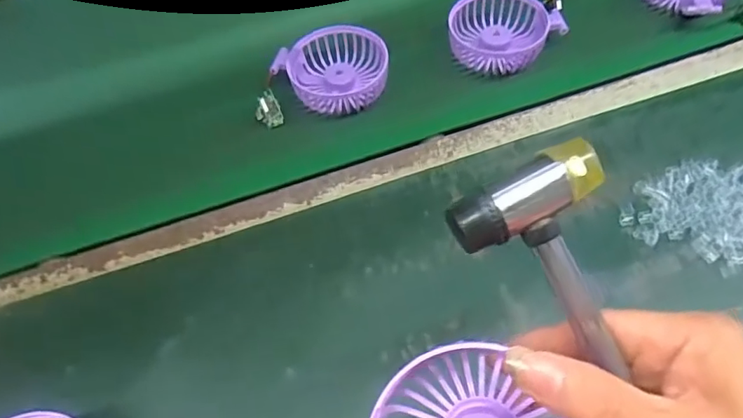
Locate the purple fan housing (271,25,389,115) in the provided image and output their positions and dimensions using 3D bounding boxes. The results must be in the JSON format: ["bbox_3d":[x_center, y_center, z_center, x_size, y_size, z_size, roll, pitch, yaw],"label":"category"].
[{"bbox_3d":[-0.031,-0.127,0.481,0.089,0.026,0.084,-2,58,3],"label":"purple fan housing"}]

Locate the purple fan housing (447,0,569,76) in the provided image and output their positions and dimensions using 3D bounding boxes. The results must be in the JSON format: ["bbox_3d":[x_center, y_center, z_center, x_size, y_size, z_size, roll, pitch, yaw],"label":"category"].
[{"bbox_3d":[0.117,-0.164,0.490,0.087,0.026,0.088,-2,58,3],"label":"purple fan housing"}]

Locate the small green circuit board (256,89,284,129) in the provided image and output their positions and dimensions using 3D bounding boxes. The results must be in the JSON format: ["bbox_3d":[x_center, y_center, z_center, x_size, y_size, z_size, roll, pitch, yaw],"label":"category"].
[{"bbox_3d":[-0.090,-0.086,0.462,0.021,0.031,0.009,-18,14,-7],"label":"small green circuit board"}]

